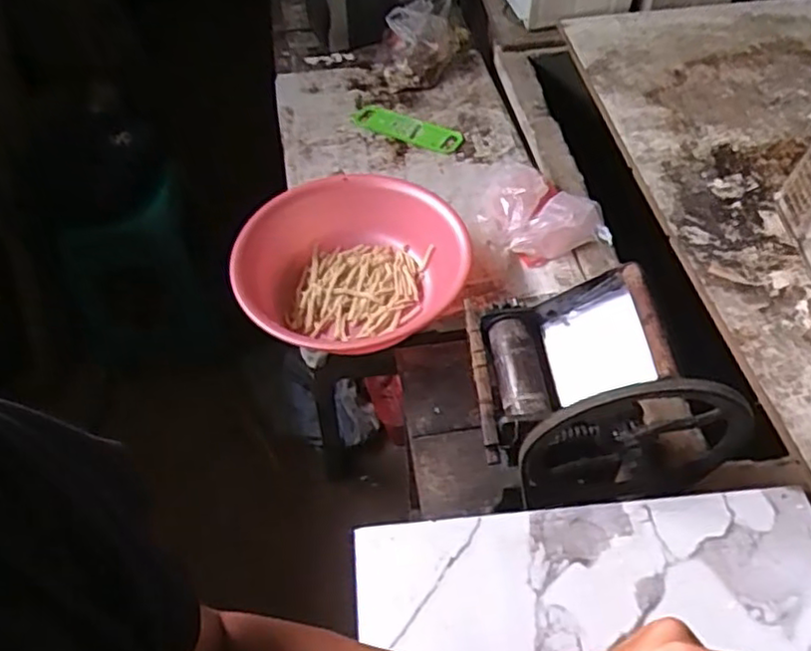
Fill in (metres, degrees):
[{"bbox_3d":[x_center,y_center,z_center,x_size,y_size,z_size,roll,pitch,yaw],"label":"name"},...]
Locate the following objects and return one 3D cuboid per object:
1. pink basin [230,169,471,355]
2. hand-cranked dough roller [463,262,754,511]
[{"bbox_3d":[-0.094,-0.109,1.232,0.420,0.149,0.393,-1,52,1],"label":"pink basin"},{"bbox_3d":[0.237,0.063,0.849,0.296,0.228,0.233,-3,52,-1],"label":"hand-cranked dough roller"}]

